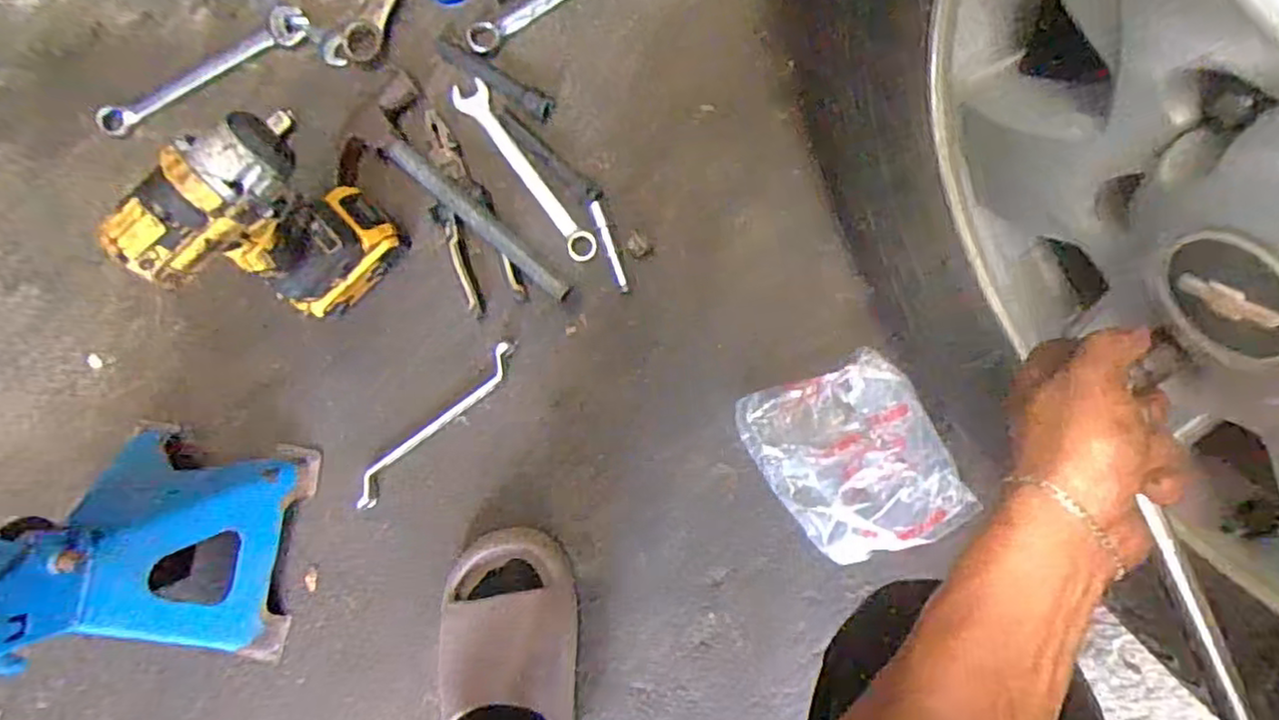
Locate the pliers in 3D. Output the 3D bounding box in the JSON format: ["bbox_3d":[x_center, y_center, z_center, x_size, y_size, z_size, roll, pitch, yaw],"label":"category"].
[{"bbox_3d":[-0.170,-0.147,0.660,0.057,0.017,0.203,-22,86,2],"label":"pliers"}]

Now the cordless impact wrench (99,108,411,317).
[{"bbox_3d":[-0.282,-0.108,0.548,0.072,0.232,0.134,38,89,5],"label":"cordless impact wrench"}]

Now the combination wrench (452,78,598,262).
[{"bbox_3d":[-0.113,-0.186,0.673,0.032,0.009,0.216,-35,85,1],"label":"combination wrench"}]

